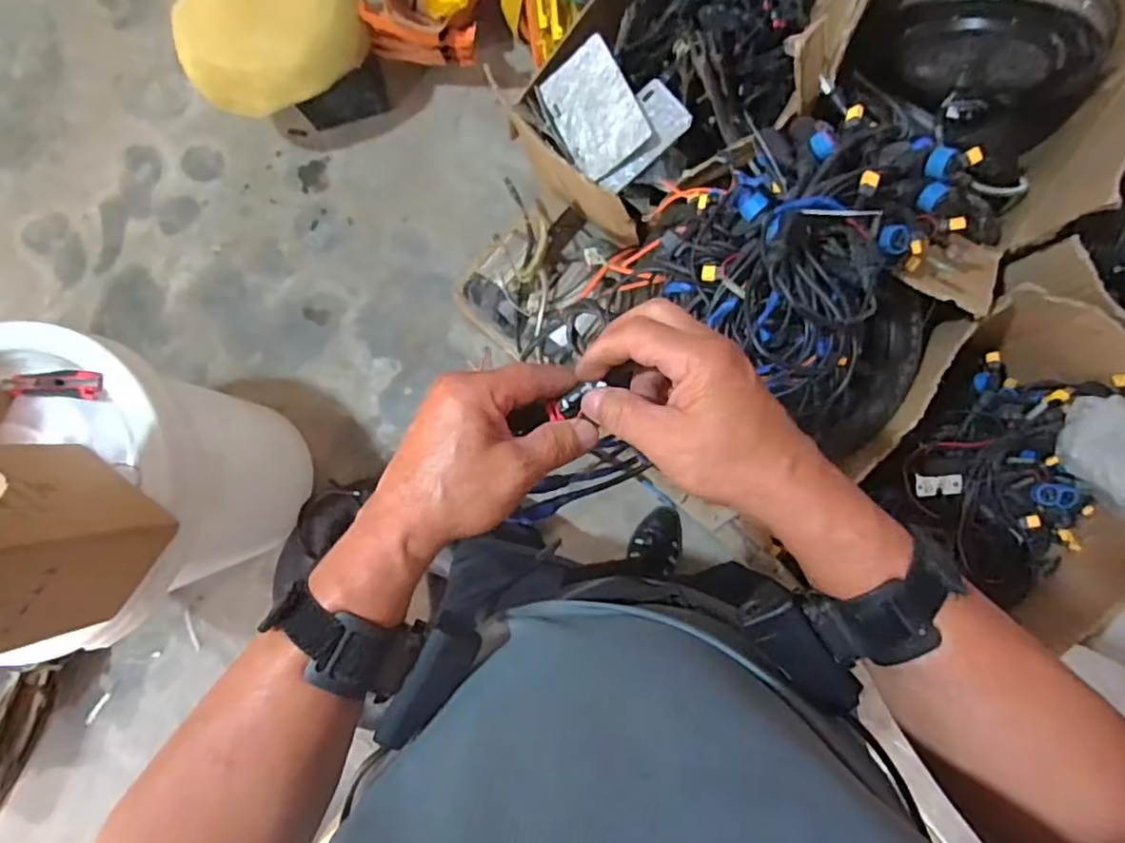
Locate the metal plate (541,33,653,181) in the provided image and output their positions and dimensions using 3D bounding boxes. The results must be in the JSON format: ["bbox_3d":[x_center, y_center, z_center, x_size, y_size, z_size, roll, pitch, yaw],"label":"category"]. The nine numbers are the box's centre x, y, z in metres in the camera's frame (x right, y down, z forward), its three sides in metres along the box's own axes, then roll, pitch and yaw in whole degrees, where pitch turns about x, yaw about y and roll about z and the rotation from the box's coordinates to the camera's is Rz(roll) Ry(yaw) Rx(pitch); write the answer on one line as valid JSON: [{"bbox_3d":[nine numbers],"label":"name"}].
[{"bbox_3d":[0.048,-0.473,0.952,0.118,0.011,0.191,-30,78,24],"label":"metal plate"}]

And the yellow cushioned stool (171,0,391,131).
[{"bbox_3d":[-0.519,-0.703,1.231,0.346,0.324,0.202,-18,85,4],"label":"yellow cushioned stool"}]

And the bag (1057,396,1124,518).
[{"bbox_3d":[0.738,0.048,0.836,0.107,0.116,0.166,-8,85,5],"label":"bag"}]

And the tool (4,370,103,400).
[{"bbox_3d":[-0.706,-0.052,0.866,0.131,0.026,0.039,2,86,6],"label":"tool"}]

